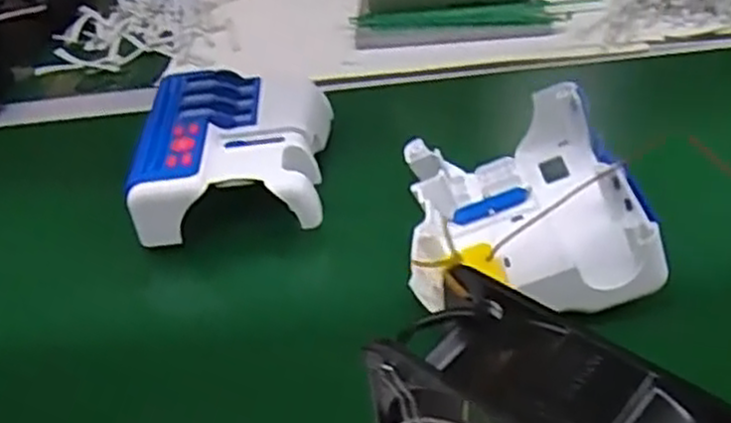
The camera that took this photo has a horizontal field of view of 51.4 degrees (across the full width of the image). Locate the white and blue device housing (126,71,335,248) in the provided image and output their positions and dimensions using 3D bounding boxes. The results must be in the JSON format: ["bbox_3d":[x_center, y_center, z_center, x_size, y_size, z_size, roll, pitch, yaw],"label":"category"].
[{"bbox_3d":[-0.099,-0.049,0.600,0.145,0.061,0.163,-4,40,5],"label":"white and blue device housing"}]

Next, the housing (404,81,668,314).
[{"bbox_3d":[0.099,-0.009,0.503,0.139,0.063,0.187,-4,40,4],"label":"housing"}]

